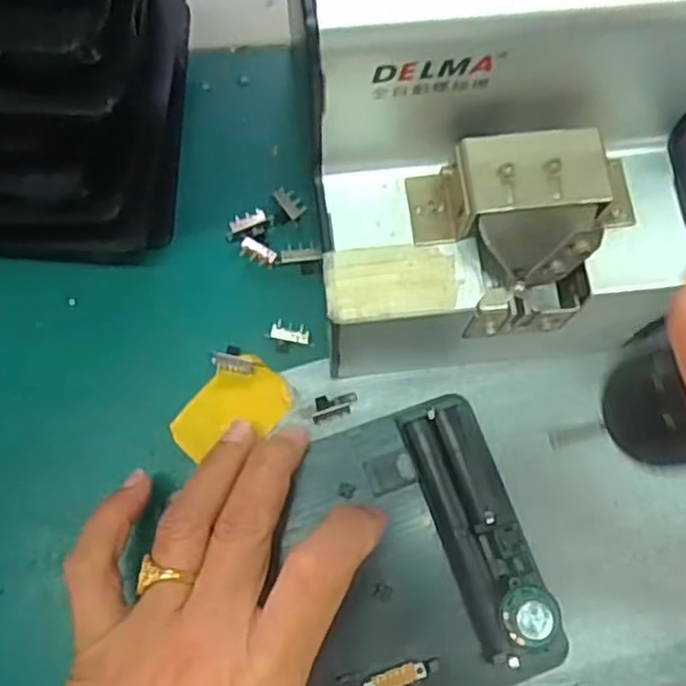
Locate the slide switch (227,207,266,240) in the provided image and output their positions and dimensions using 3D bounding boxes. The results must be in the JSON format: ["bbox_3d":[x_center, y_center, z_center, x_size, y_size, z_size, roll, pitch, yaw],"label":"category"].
[{"bbox_3d":[-0.042,-0.052,0.316,0.019,0.004,0.011,-27,76,-9],"label":"slide switch"}]

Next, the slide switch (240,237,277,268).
[{"bbox_3d":[-0.037,-0.040,0.313,0.017,0.004,0.009,29,75,7],"label":"slide switch"}]

